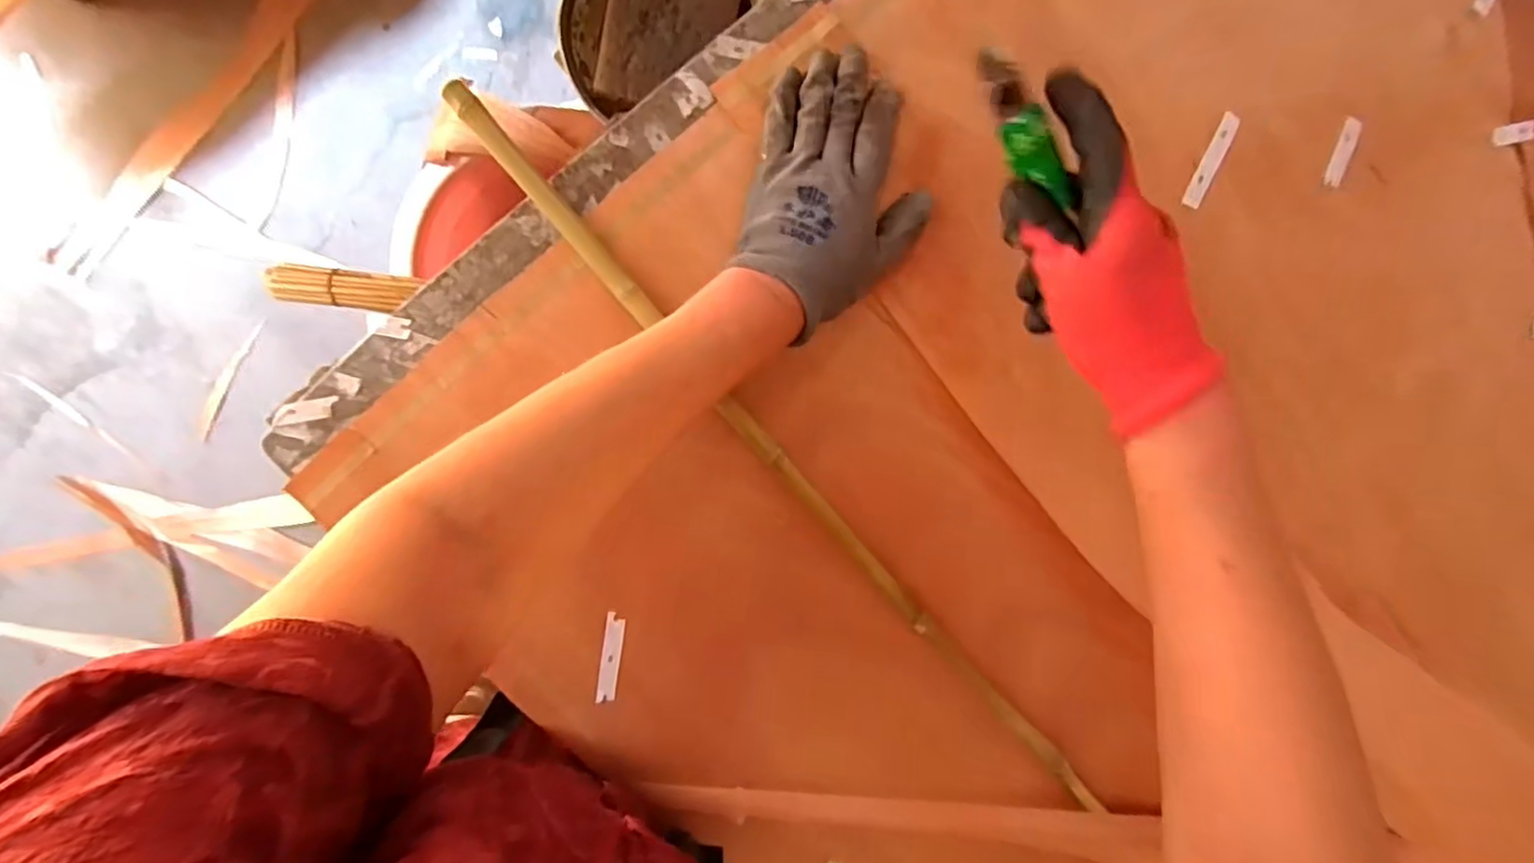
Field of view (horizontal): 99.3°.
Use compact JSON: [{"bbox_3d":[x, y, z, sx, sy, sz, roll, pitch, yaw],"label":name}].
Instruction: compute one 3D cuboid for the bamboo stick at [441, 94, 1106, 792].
[{"bbox_3d":[0.029,0.044,0.454,0.018,0.021,0.668,-41,99,1],"label":"bamboo stick"}]

